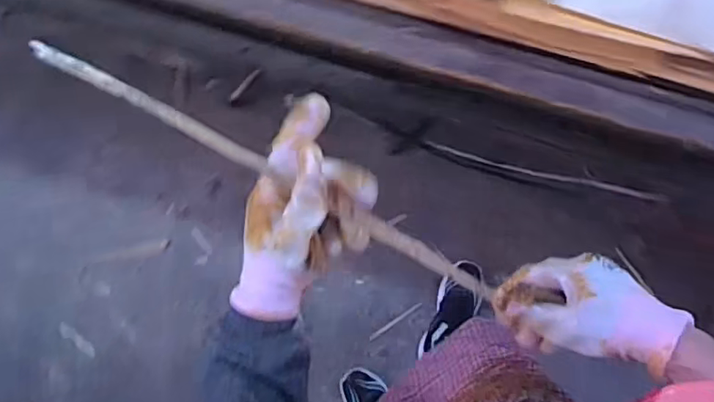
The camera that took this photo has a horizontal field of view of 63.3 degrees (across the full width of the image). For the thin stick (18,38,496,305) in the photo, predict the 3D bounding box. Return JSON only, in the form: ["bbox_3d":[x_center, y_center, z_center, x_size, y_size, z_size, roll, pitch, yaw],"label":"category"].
[{"bbox_3d":[-0.049,-0.013,0.442,0.389,0.014,0.015,29,88,-15],"label":"thin stick"}]

